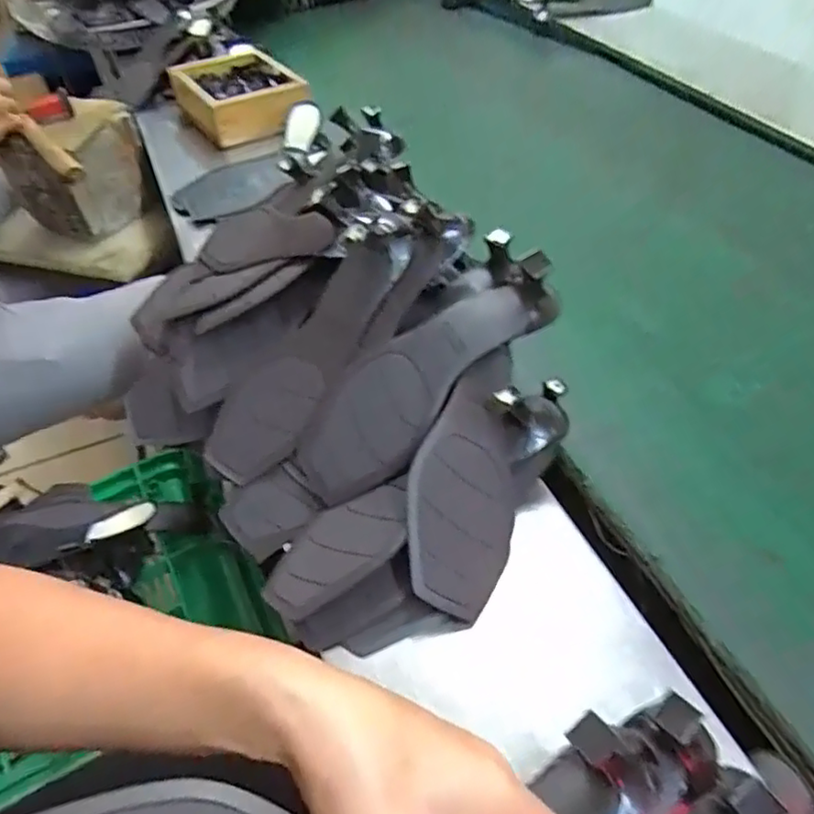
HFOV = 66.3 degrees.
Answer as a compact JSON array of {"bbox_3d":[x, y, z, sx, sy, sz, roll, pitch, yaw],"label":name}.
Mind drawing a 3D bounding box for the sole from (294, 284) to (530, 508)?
[{"bbox_3d":[0.003,-0.015,0.454,0.206,0.040,0.073,-43,53,0],"label":"sole"}]

